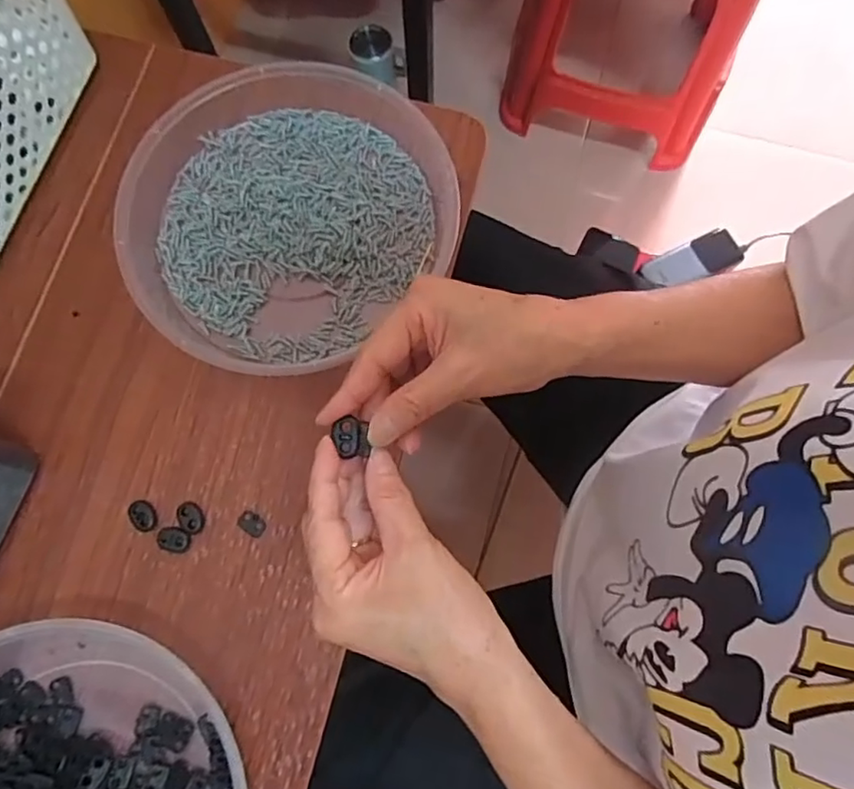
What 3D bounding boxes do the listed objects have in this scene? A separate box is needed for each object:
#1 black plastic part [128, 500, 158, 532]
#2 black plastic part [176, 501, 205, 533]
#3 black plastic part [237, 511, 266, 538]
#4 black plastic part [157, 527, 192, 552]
[{"bbox_3d":[-0.190,0.081,0.402,0.024,0.005,0.016,42,80,9],"label":"black plastic part"},{"bbox_3d":[-0.158,0.081,0.401,0.013,0.010,0.023,-35,79,-8],"label":"black plastic part"},{"bbox_3d":[-0.117,0.087,0.403,0.020,0.009,0.013,35,79,8],"label":"black plastic part"},{"bbox_3d":[-0.168,0.096,0.398,0.022,0.008,0.015,5,77,1],"label":"black plastic part"}]

